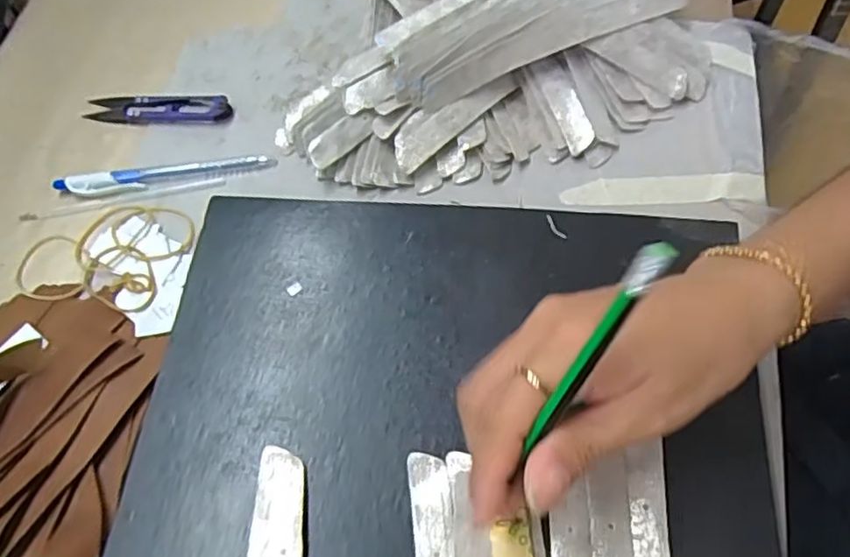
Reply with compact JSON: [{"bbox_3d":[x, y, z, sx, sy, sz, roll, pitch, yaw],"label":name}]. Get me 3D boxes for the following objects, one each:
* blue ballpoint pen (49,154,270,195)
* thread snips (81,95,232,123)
[{"bbox_3d":[-0.165,-0.067,0.415,0.134,0.009,0.017,-9,64,-2],"label":"blue ballpoint pen"},{"bbox_3d":[-0.180,-0.116,0.439,0.099,0.012,0.021,3,64,4],"label":"thread snips"}]

